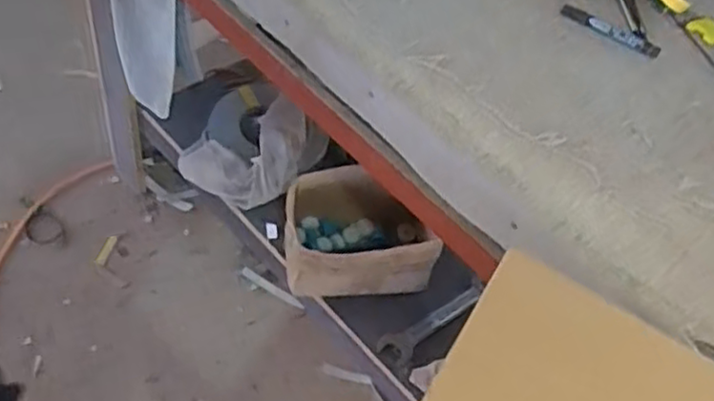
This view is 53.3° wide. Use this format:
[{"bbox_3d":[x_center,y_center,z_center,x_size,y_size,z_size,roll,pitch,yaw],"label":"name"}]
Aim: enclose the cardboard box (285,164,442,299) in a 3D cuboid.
[{"bbox_3d":[0.006,0.060,1.282,0.263,0.161,0.171,3,56,-8],"label":"cardboard box"}]

